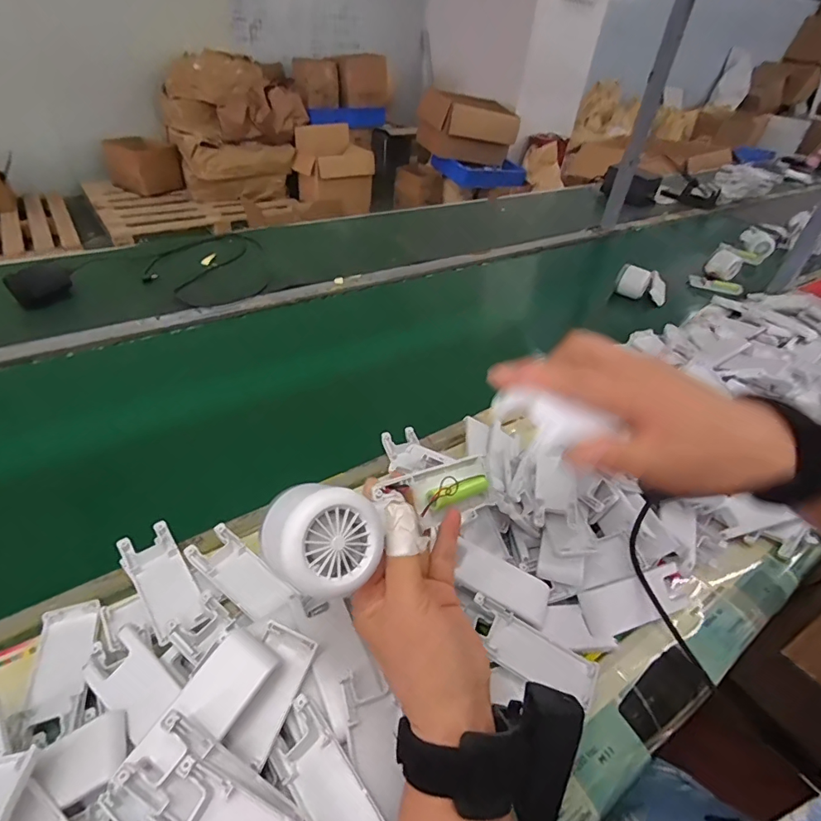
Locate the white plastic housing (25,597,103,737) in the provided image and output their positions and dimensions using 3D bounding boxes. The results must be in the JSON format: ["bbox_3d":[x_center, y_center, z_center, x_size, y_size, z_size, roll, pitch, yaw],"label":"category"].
[{"bbox_3d":[-0.256,0.188,0.344,0.042,0.013,0.094,-8,43,-18],"label":"white plastic housing"}]

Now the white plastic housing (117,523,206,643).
[{"bbox_3d":[-0.204,0.139,0.385,0.040,0.012,0.102,-25,50,-32],"label":"white plastic housing"}]

